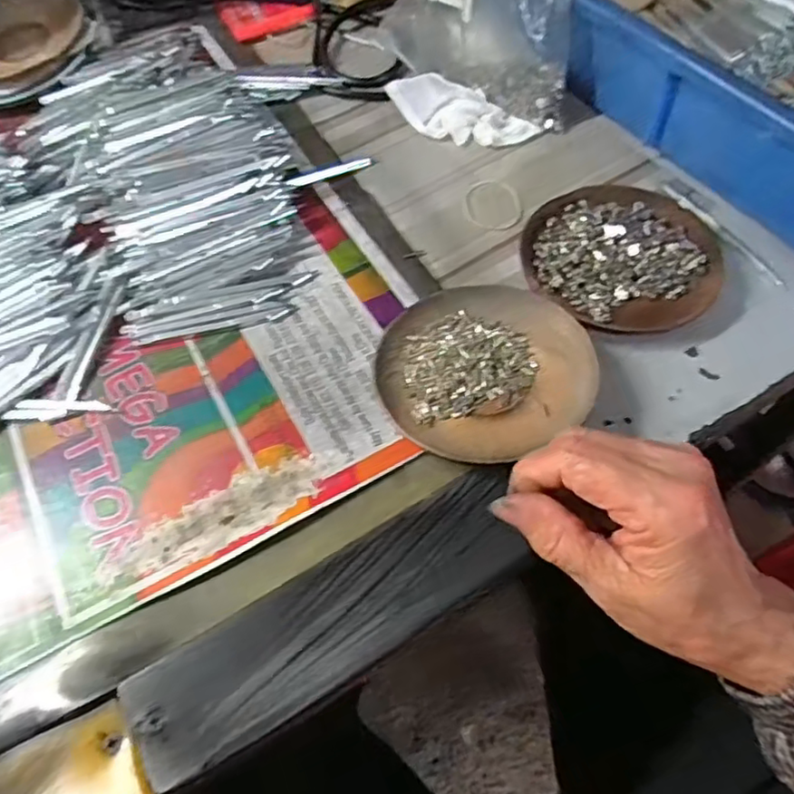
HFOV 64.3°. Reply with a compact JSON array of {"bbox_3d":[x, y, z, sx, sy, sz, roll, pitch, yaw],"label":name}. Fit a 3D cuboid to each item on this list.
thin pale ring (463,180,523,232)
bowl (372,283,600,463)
[{"bbox_3d":[0.065,-0.131,0.426,0.039,0.004,0.049,-2,59,1],"label":"thin pale ring"},{"bbox_3d":[0.045,-0.017,0.345,0.110,0.024,0.113,-1,59,1],"label":"bowl"}]

